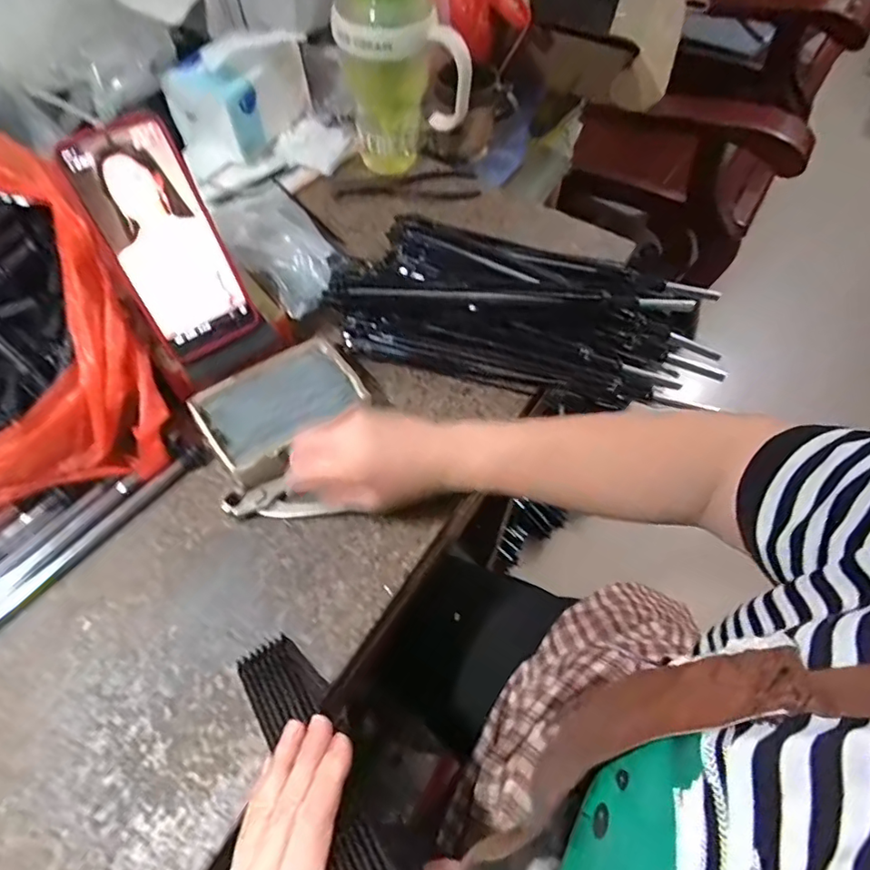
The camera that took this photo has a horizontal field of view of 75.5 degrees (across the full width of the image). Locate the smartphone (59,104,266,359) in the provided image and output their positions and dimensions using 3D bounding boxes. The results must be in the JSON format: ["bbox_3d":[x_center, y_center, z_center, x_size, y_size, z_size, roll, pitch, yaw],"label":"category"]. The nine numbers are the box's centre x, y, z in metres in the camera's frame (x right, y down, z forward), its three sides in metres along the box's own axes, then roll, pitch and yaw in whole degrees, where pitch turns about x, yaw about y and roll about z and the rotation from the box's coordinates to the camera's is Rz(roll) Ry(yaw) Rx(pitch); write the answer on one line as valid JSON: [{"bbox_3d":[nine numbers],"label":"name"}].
[{"bbox_3d":[-0.200,-0.141,0.422,0.077,0.165,0.011,-31,35,-17],"label":"smartphone"}]

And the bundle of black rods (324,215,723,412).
[{"bbox_3d":[0.097,-0.132,0.549,0.364,0.057,0.182,10,58,7],"label":"bundle of black rods"}]

